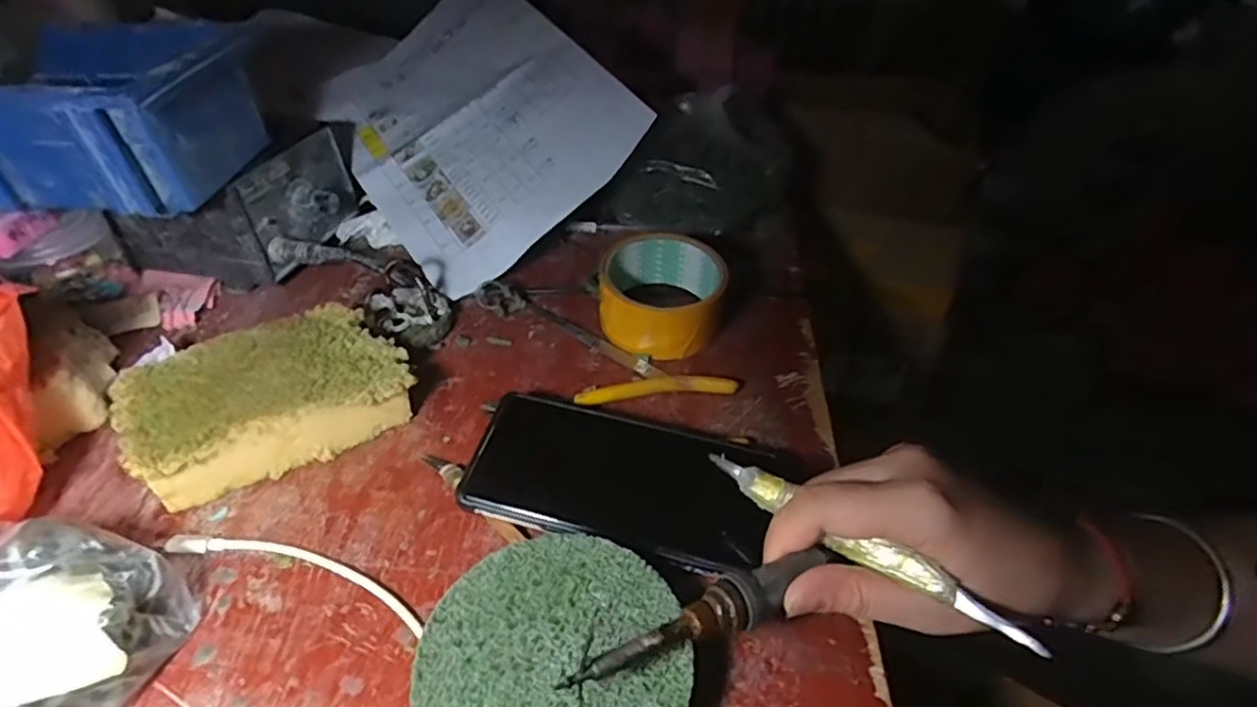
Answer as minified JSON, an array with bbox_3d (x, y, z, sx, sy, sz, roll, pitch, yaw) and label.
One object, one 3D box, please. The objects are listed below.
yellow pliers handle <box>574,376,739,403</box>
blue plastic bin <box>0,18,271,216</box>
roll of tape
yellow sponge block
[{"bbox_3d":[0.018,0.023,0.406,0.102,0.011,0.018,-6,42,-11],"label":"yellow pliers handle"},{"bbox_3d":[-0.334,-0.145,0.404,0.173,0.092,0.130,4,41,1],"label":"blue plastic bin"},{"bbox_3d":[0.024,-0.041,0.449,0.083,0.050,0.084,2,41,-2],"label":"roll of tape"},{"bbox_3d":[-0.204,0.023,0.367,0.142,0.042,0.092,-21,47,-25],"label":"yellow sponge block"}]

